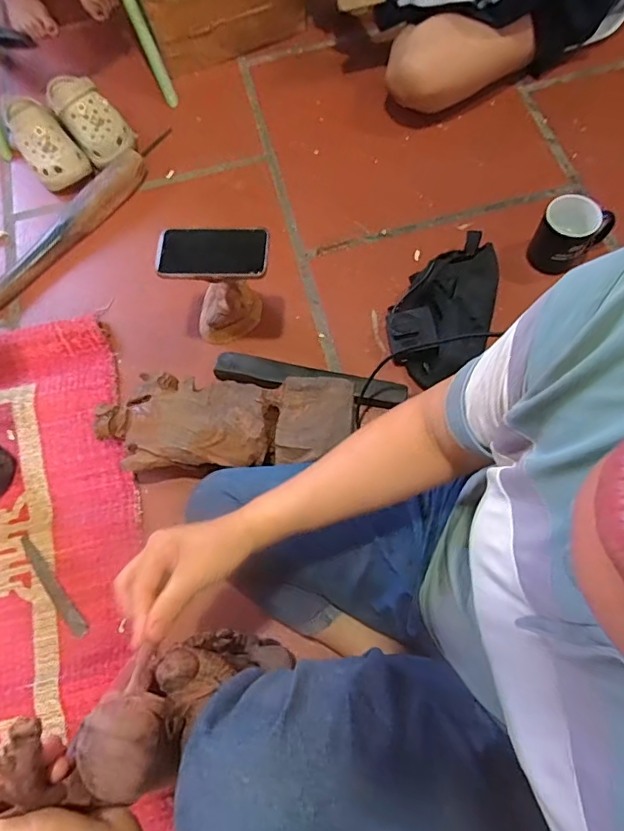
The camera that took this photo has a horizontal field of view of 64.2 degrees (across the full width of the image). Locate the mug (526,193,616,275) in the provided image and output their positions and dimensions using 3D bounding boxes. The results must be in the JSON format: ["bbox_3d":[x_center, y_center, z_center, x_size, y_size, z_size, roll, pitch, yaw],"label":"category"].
[{"bbox_3d":[0.400,-0.281,0.784,0.094,0.102,0.083,33,75,15],"label":"mug"}]

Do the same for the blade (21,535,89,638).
[{"bbox_3d":[-0.370,0.242,0.705,0.022,0.006,0.170,-42,72,-11],"label":"blade"}]

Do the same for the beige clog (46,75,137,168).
[{"bbox_3d":[-0.420,-0.561,0.931,0.092,0.085,0.220,-40,72,-11],"label":"beige clog"}]

